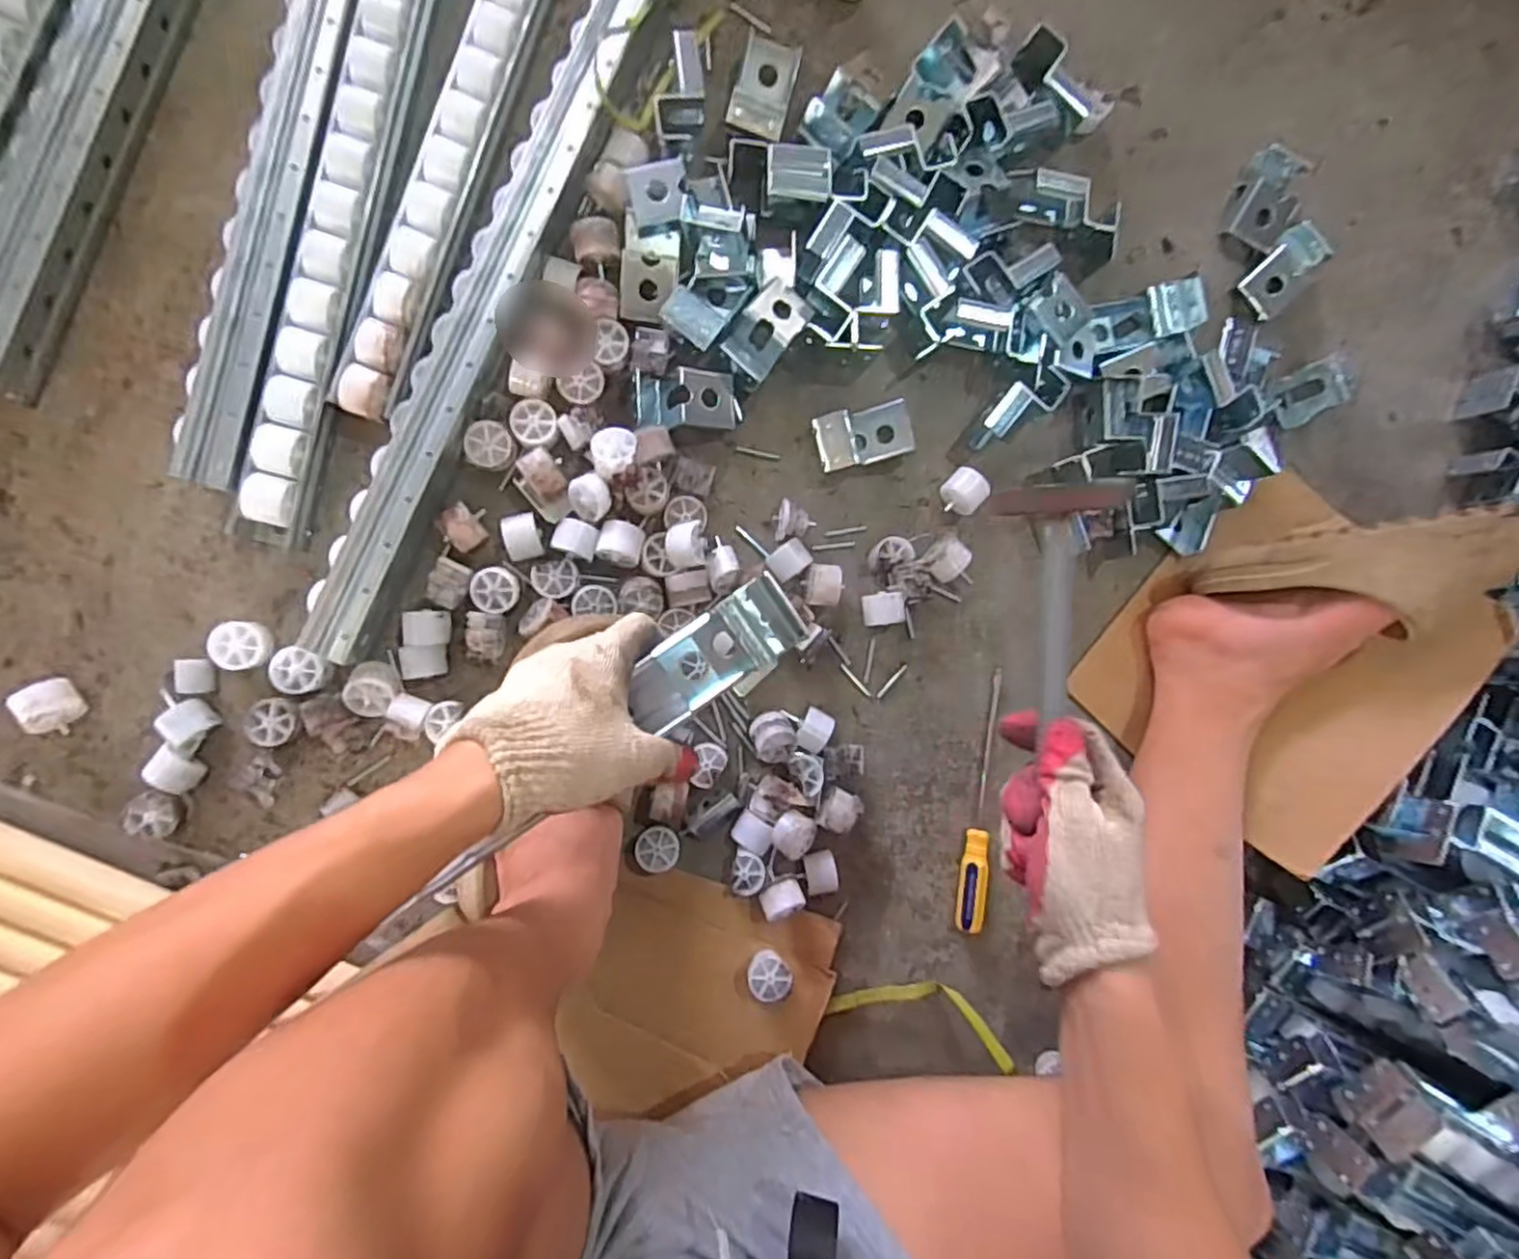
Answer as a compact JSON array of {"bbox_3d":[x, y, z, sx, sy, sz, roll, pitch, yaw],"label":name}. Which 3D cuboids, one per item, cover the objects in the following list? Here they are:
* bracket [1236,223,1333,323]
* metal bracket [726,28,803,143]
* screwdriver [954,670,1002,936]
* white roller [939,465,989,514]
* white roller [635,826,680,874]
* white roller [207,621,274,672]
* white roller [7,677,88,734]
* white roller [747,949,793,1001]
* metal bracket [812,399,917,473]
[{"bbox_3d":[0.493,-0.337,0.671,0.045,0.038,0.088,43,84,-7],"label":"bracket"},{"bbox_3d":[0.004,-0.433,0.571,0.045,0.022,0.091,14,74,-9],"label":"metal bracket"},{"bbox_3d":[0.192,0.150,0.616,0.021,0.024,0.225,6,89,-9],"label":"screwdriver"},{"bbox_3d":[0.176,-0.120,0.615,0.034,0.026,0.038,38,84,-7],"label":"white roller"},{"bbox_3d":[-0.083,0.176,0.575,0.035,0.026,0.034,0,90,-9],"label":"white roller"},{"bbox_3d":[-0.383,0.012,0.525,0.034,0.023,0.035,-5,91,-9],"label":"white roller"},{"bbox_3d":[-0.502,0.055,0.503,0.026,0.034,0.036,-22,93,-9],"label":"white roller"},{"bbox_3d":[0.008,0.280,0.575,0.034,0.026,0.033,-18,93,-9],"label":"white roller"},{"bbox_3d":[0.088,-0.162,0.597,0.082,0.030,0.044,-16,92,-9],"label":"metal bracket"}]

